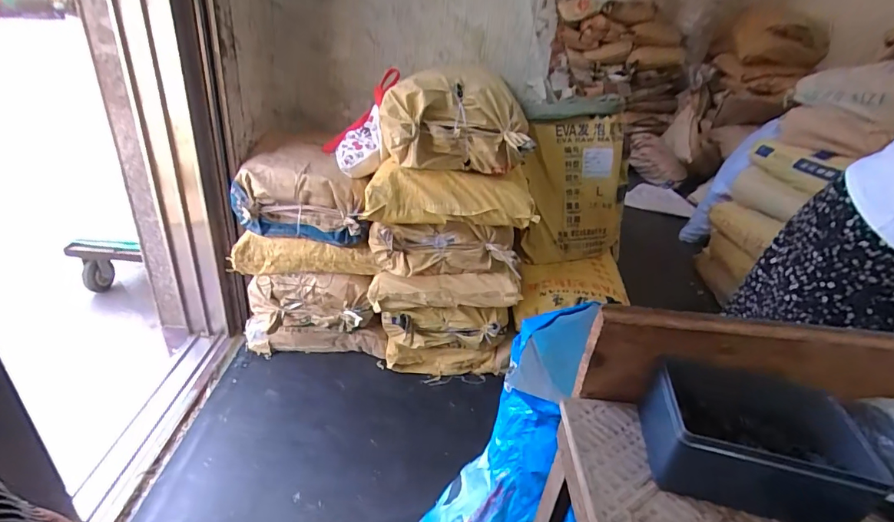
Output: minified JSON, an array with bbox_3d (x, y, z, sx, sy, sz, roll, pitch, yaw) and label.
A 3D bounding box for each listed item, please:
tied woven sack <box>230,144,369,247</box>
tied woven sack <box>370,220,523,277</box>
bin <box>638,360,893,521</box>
[{"bbox_3d":[-0.420,-0.195,1.350,0.386,0.218,0.323,8,30,2],"label":"tied woven sack"},{"bbox_3d":[-0.013,-0.050,1.370,0.432,0.180,0.186,2,30,-8],"label":"tied woven sack"},{"bbox_3d":[0.258,0.149,0.378,0.163,0.059,0.103,12,30,10],"label":"bin"}]

